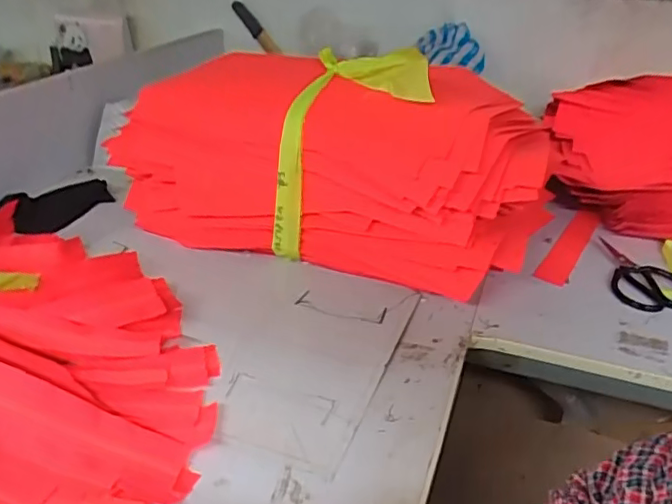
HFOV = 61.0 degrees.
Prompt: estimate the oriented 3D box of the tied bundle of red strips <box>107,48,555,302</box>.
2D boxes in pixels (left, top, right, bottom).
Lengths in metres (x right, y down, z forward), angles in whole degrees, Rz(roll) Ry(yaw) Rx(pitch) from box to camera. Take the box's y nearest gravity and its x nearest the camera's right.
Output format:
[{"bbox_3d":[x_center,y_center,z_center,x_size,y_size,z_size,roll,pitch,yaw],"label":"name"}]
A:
[{"bbox_3d":[-0.045,-0.149,0.904,0.634,0.291,0.278,6,32,12],"label":"tied bundle of red strips"}]

